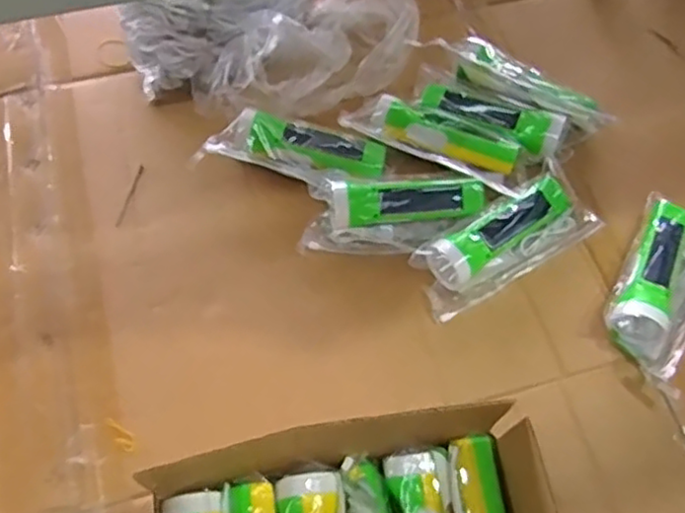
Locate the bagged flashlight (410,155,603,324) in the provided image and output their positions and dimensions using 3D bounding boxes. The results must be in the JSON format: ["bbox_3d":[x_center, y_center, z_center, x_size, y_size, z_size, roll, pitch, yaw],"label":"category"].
[{"bbox_3d":[0.176,-0.022,0.726,0.221,0.040,0.084,-29,67,-15],"label":"bagged flashlight"}]

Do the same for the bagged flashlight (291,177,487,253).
[{"bbox_3d":[0.056,-0.053,0.735,0.204,0.042,0.079,-7,63,-5],"label":"bagged flashlight"}]

